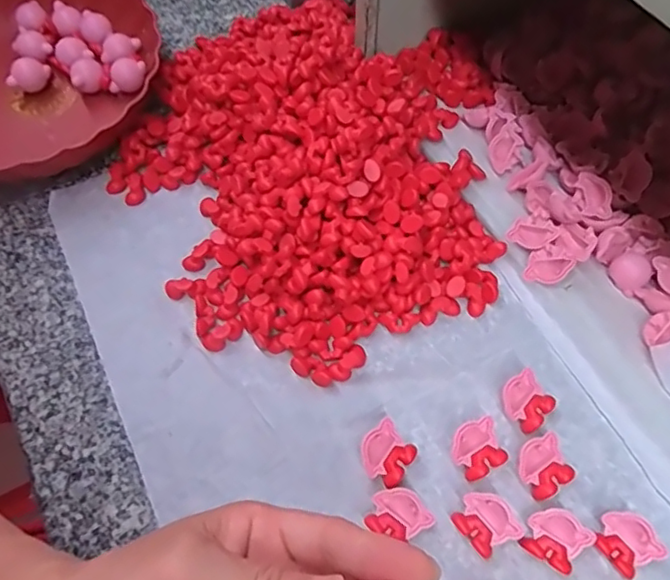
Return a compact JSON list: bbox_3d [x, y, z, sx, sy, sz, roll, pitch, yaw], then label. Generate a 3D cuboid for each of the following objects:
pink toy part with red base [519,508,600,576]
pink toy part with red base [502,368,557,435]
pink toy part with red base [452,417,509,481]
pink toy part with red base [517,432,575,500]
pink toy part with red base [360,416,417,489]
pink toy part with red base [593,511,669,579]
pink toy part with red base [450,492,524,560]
[{"bbox_3d":[0.137,0.154,0.357,0.035,0.015,0.032,33,68,16],"label":"pink toy part with red base"},{"bbox_3d":[0.131,0.078,0.397,0.031,0.017,0.034,-36,68,-17],"label":"pink toy part with red base"},{"bbox_3d":[0.093,0.107,0.381,0.031,0.017,0.033,-19,64,-9],"label":"pink toy part with red base"},{"bbox_3d":[0.136,0.117,0.376,0.033,0.015,0.034,-25,65,-12],"label":"pink toy part with red base"},{"bbox_3d":[0.034,0.109,0.379,0.034,0.013,0.034,39,69,18],"label":"pink toy part with red base"},{"bbox_3d":[0.179,0.156,0.356,0.035,0.017,0.035,-25,66,-12],"label":"pink toy part with red base"},{"bbox_3d":[0.094,0.146,0.361,0.032,0.015,0.036,-36,68,-17],"label":"pink toy part with red base"}]

